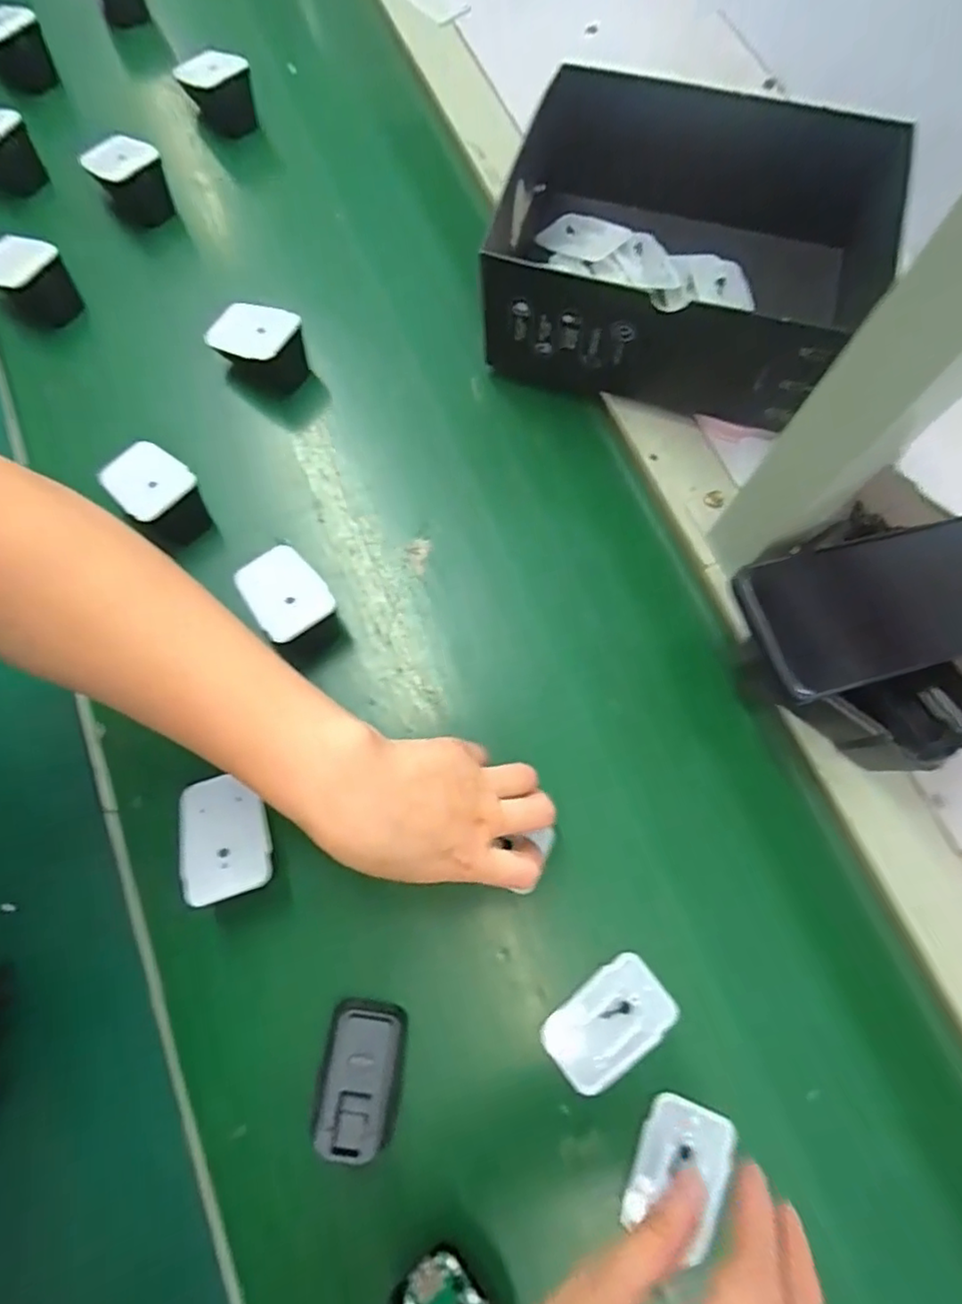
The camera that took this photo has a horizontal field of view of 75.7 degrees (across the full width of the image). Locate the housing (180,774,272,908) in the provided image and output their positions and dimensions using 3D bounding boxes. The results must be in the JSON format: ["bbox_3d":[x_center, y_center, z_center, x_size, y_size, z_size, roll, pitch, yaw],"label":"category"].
[{"bbox_3d":[-0.142,0.101,0.339,0.048,0.014,0.065,-18,75,-5],"label":"housing"}]

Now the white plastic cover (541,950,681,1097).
[{"bbox_3d":[0.072,0.207,0.344,0.071,0.006,0.047,-36,77,-10],"label":"white plastic cover"}]

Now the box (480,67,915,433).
[{"bbox_3d":[0.135,-0.264,0.427,0.232,0.119,0.167,13,75,3],"label":"box"}]

